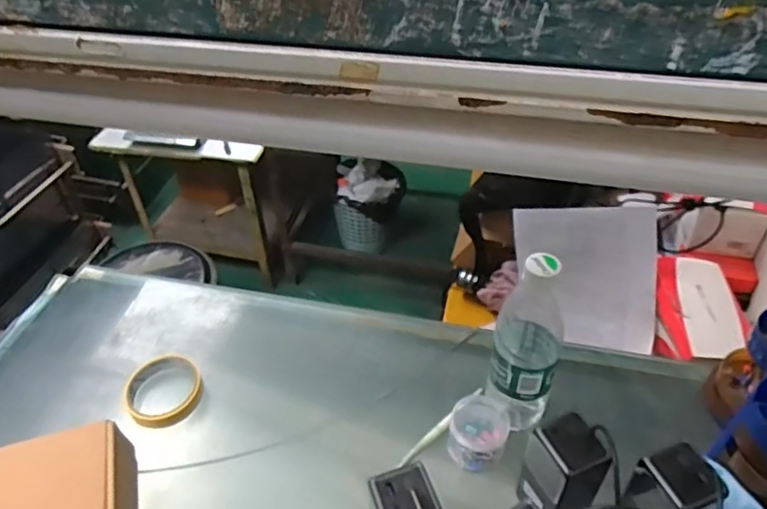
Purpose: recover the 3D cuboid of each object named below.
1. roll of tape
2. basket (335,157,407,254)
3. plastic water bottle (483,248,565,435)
[{"bbox_3d":[-0.254,0.155,0.692,0.084,0.020,0.097,-26,49,-24],"label":"roll of tape"},{"bbox_3d":[-0.040,-0.155,1.917,0.216,0.231,0.223,-1,43,1],"label":"basket"},{"bbox_3d":[0.144,0.093,0.607,0.069,0.226,0.061,16,46,18],"label":"plastic water bottle"}]

